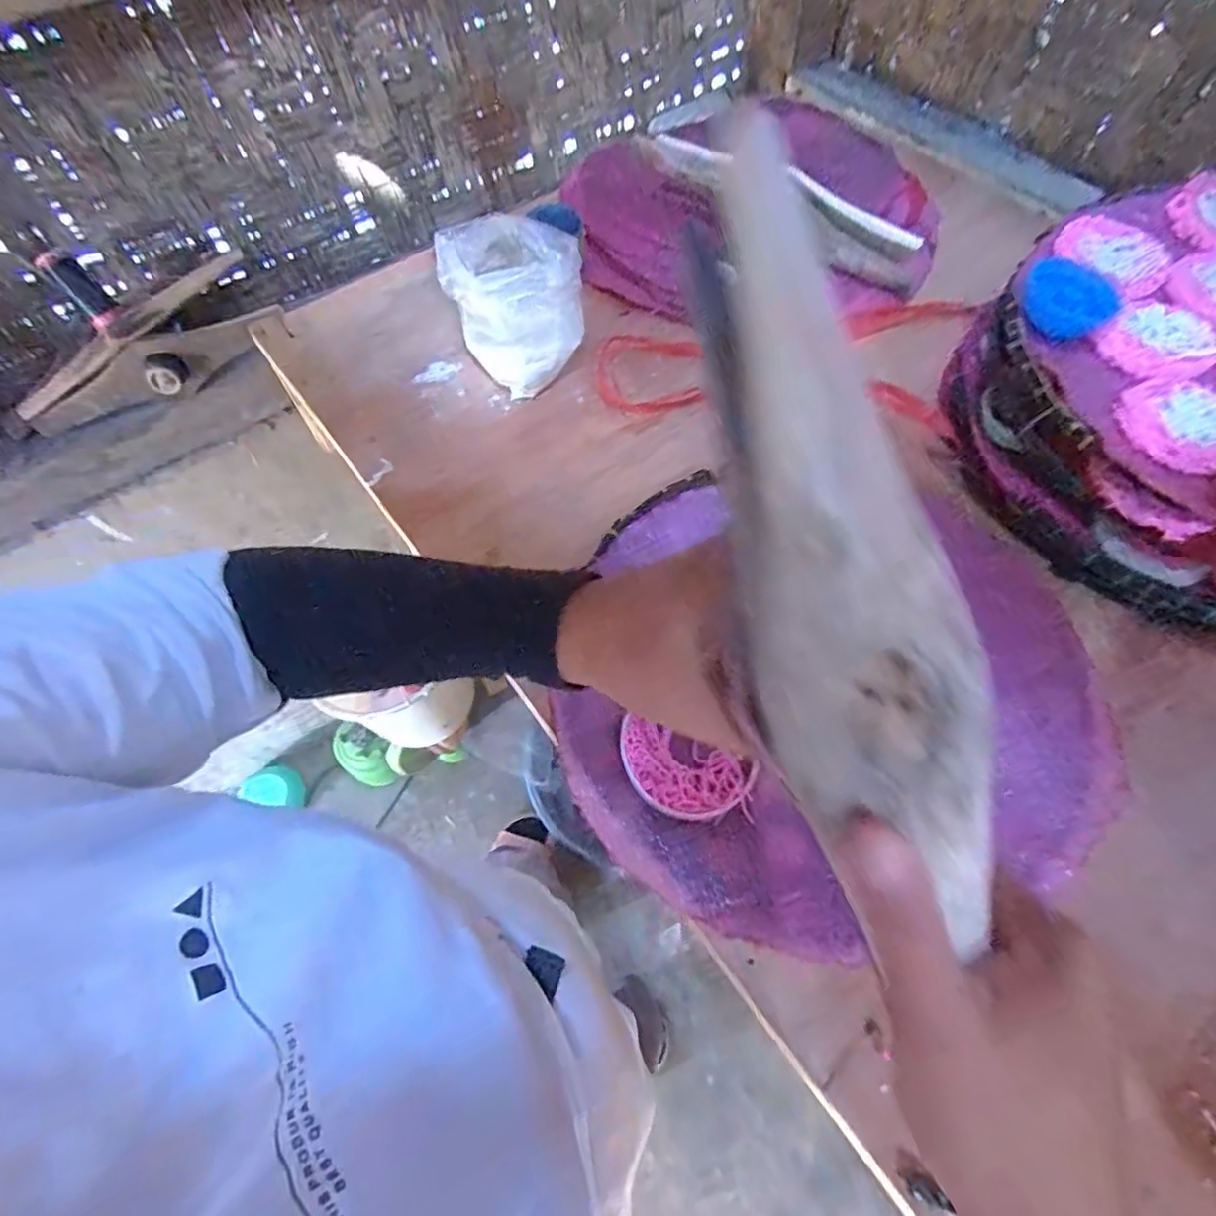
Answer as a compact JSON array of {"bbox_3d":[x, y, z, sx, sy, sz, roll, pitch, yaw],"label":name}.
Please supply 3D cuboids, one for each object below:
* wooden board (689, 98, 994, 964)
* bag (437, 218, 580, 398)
[{"bbox_3d":[0.061,-0.019,0.180,0.060,0.026,0.221,-15,89,-6],"label":"wooden board"},{"bbox_3d":[-0.079,-0.270,0.558,0.100,0.100,0.117,-40,67,-17],"label":"bag"}]

